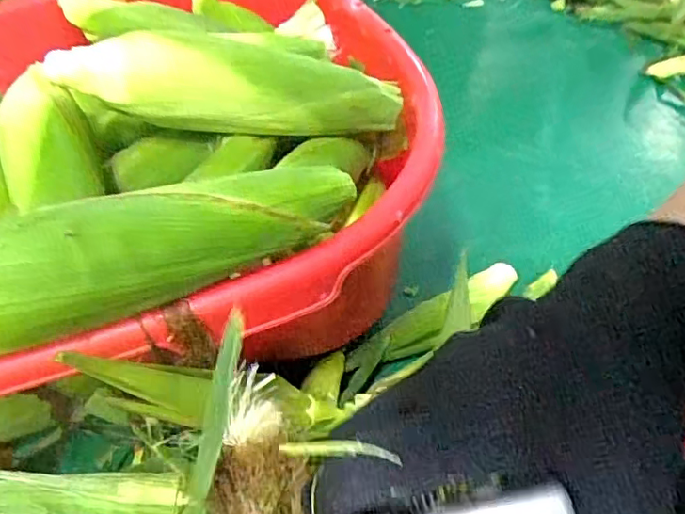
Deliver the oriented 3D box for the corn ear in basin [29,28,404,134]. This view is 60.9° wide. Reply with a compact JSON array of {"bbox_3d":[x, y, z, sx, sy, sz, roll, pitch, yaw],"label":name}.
[{"bbox_3d":[-0.087,-0.135,0.444,0.262,0.052,0.072,-4,47,-7],"label":"corn ear in basin"}]

